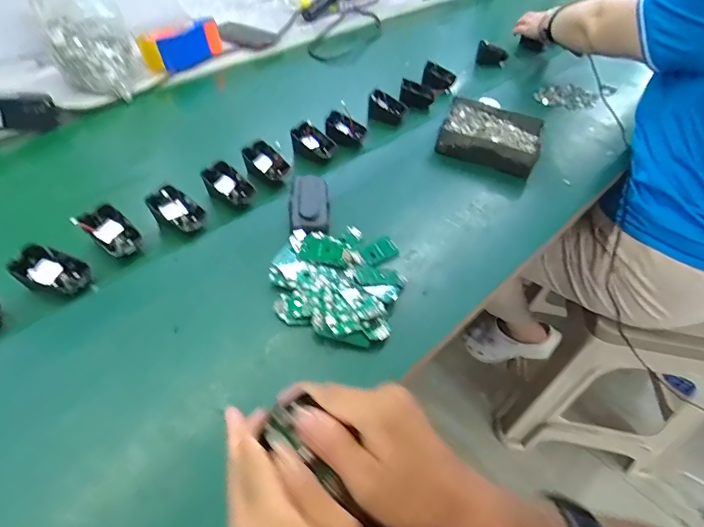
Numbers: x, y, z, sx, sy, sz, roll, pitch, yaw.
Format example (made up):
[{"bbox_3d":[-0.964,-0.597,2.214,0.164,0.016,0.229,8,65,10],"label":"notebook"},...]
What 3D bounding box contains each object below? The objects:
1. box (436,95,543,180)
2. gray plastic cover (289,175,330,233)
[{"bbox_3d":[0.228,-0.210,0.700,0.158,0.044,0.126,18,50,13],"label":"box"},{"bbox_3d":[-0.056,-0.081,0.560,0.050,0.018,0.095,-1,48,-4],"label":"gray plastic cover"}]

